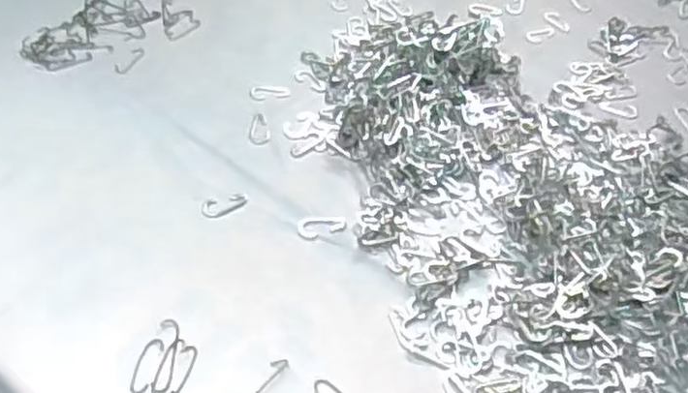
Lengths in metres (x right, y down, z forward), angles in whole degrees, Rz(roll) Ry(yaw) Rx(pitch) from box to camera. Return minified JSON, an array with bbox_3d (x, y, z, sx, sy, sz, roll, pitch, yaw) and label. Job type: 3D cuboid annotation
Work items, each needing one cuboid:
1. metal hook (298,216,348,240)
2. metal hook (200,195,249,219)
[{"bbox_3d":[-0.017,0.022,0.544,0.037,0.004,0.021,-6,49,-10],"label":"metal hook"},{"bbox_3d":[-0.094,0.006,0.556,0.038,0.004,0.020,-16,51,-18],"label":"metal hook"}]

